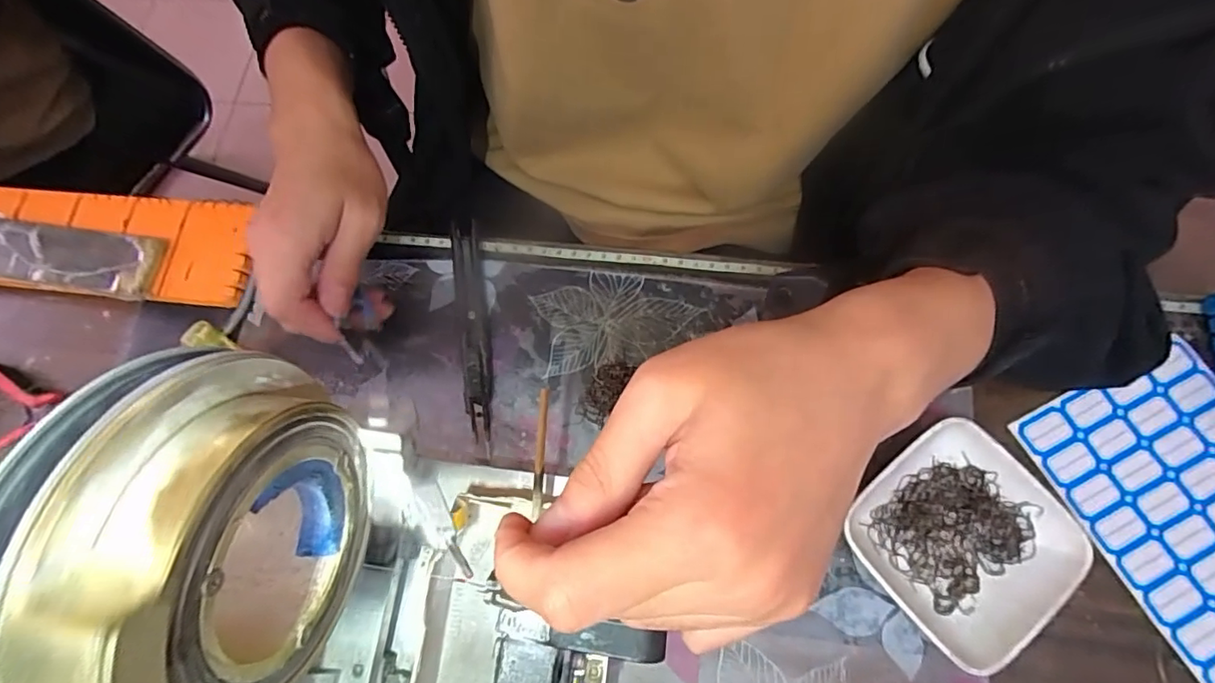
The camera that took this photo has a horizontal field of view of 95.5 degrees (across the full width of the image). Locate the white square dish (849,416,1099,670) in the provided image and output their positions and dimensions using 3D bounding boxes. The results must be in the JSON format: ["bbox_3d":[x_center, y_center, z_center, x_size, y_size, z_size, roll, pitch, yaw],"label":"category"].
[{"bbox_3d":[0.186,0.104,0.290,0.094,0.026,0.096,-38,75,-9],"label":"white square dish"}]

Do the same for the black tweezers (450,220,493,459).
[{"bbox_3d":[-0.084,-0.007,0.345,0.017,0.012,0.145,-8,73,-1],"label":"black tweezers"}]

